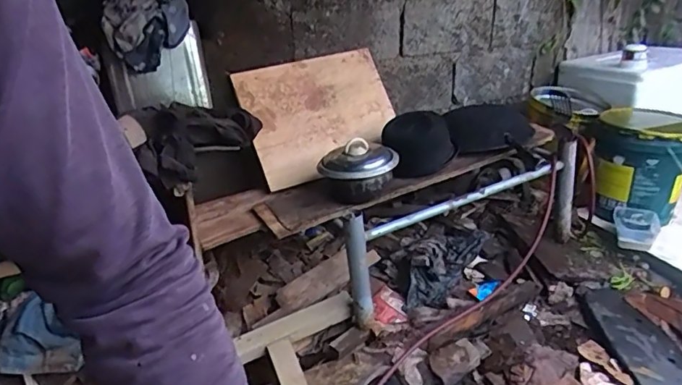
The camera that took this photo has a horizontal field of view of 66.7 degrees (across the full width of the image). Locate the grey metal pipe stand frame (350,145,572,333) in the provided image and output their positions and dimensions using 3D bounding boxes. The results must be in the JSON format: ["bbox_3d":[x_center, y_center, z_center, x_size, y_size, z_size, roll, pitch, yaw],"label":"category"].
[{"bbox_3d":[0.386,0.084,1.502,0.816,0.327,0.083,-15,28,-27],"label":"grey metal pipe stand frame"}]

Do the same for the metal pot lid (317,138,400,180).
[{"bbox_3d":[0.051,-0.093,1.410,0.203,0.059,0.174,-20,30,-34],"label":"metal pot lid"}]

